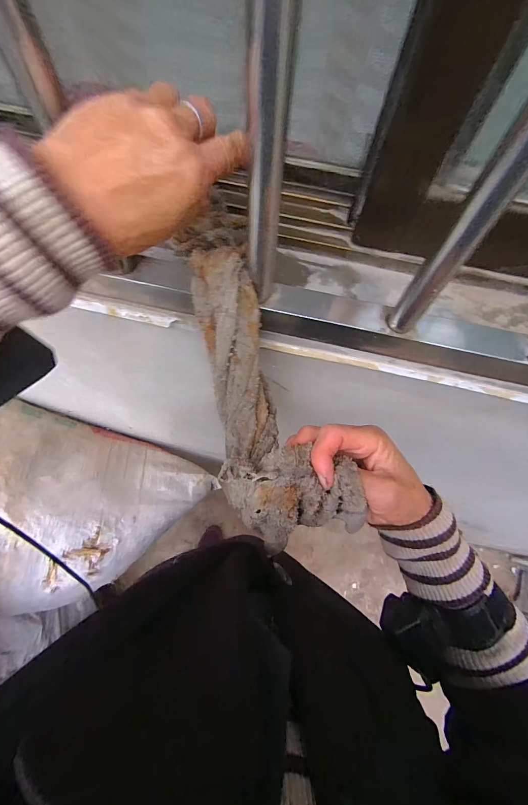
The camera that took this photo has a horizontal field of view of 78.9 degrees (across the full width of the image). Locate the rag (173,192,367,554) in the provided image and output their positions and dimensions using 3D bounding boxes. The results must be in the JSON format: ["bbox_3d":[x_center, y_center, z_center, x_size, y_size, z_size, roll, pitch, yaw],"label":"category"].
[{"bbox_3d":[-0.014,-0.027,0.273,0.070,0.090,0.273,-20,79,-10],"label":"rag"}]

